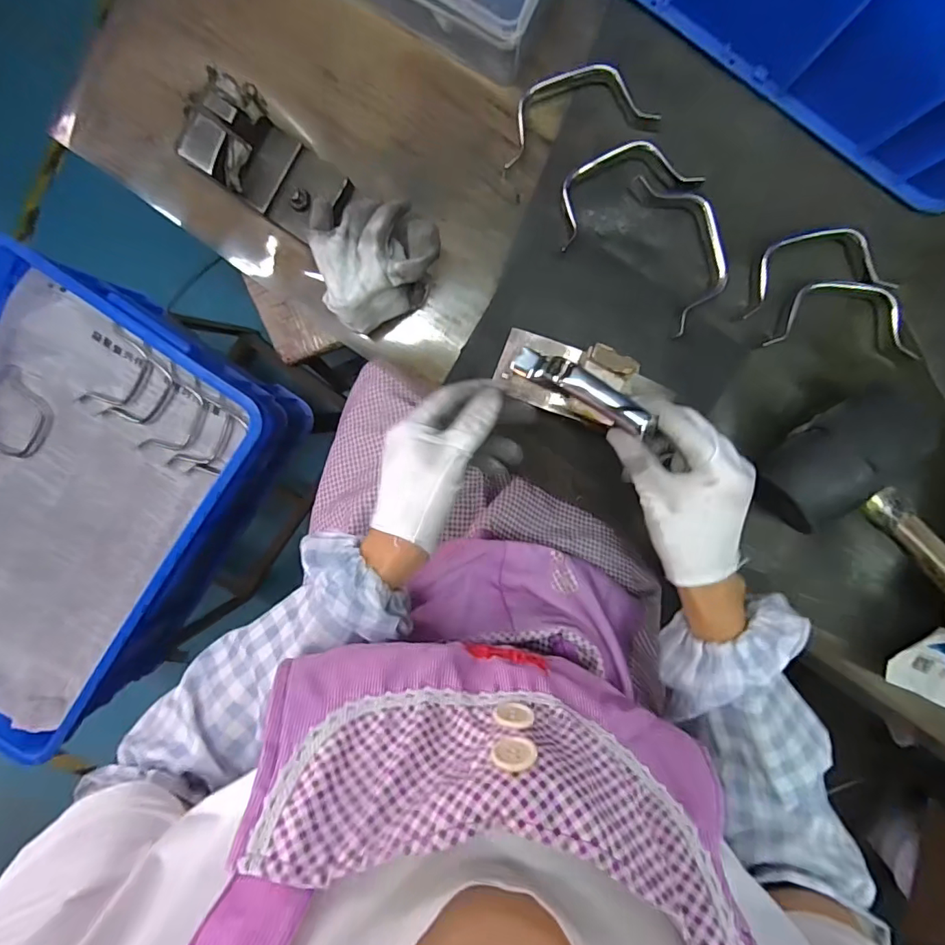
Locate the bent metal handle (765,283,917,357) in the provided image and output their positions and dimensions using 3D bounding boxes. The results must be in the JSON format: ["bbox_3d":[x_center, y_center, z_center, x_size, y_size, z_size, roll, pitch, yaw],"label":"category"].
[{"bbox_3d":[0.306,-0.126,0.417,0.120,0.017,0.053,5,97,0],"label":"bent metal handle"}]

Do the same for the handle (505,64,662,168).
[{"bbox_3d":[0.080,-0.286,0.403,0.121,0.021,0.053,-15,96,3],"label":"handle"}]

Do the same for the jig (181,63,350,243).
[{"bbox_3d":[-0.148,-0.228,0.389,0.101,0.076,0.065,31,96,-3],"label":"jig"}]

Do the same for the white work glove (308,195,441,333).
[{"bbox_3d":[-0.075,-0.167,0.402,0.092,0.064,0.082,-31,95,4],"label":"white work glove"}]

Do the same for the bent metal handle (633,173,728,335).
[{"bbox_3d":[0.175,-0.180,0.412,0.054,0.025,0.124,-19,96,3],"label":"bent metal handle"}]

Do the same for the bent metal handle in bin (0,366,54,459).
[{"bbox_3d":[-0.570,-0.068,0.651,0.064,0.035,0.113,34,96,-3],"label":"bent metal handle in bin"}]

